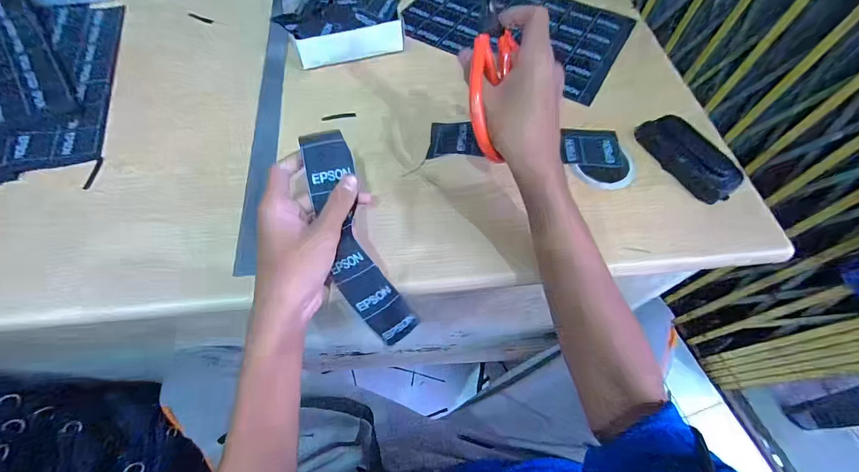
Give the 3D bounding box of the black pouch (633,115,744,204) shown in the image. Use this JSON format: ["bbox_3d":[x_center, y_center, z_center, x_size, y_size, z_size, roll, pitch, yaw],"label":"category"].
[{"bbox_3d":[0.267,-0.085,0.374,0.037,0.025,0.109,-33,68,-18],"label":"black pouch"}]

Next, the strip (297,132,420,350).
[{"bbox_3d":[-0.061,0.004,0.300,0.049,0.043,0.187,-19,91,-12],"label":"strip"}]

